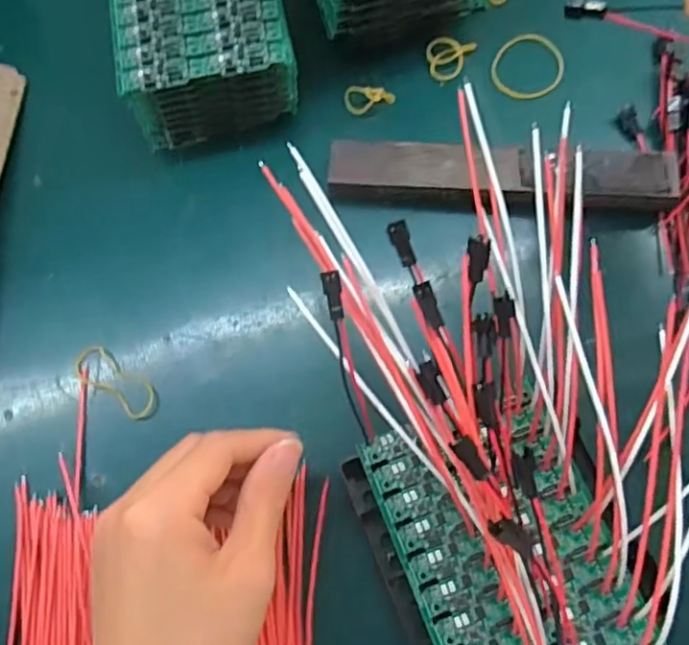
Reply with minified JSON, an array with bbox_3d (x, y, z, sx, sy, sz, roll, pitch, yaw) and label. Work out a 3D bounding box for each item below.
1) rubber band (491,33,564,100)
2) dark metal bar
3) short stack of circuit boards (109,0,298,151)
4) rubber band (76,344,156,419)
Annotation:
[{"bbox_3d":[0.112,-0.155,0.381,0.041,0.004,0.045,-1,74,2],"label":"rubber band"},{"bbox_3d":[0.085,-0.079,0.349,0.183,0.024,0.032,5,74,4],"label":"dark metal bar"},{"bbox_3d":[-0.084,-0.182,0.370,0.092,0.056,0.138,-12,74,-1],"label":"short stack of circuit boards"},{"bbox_3d":[-0.124,0.032,0.341,0.051,0.004,0.021,32,78,11],"label":"rubber band"}]

